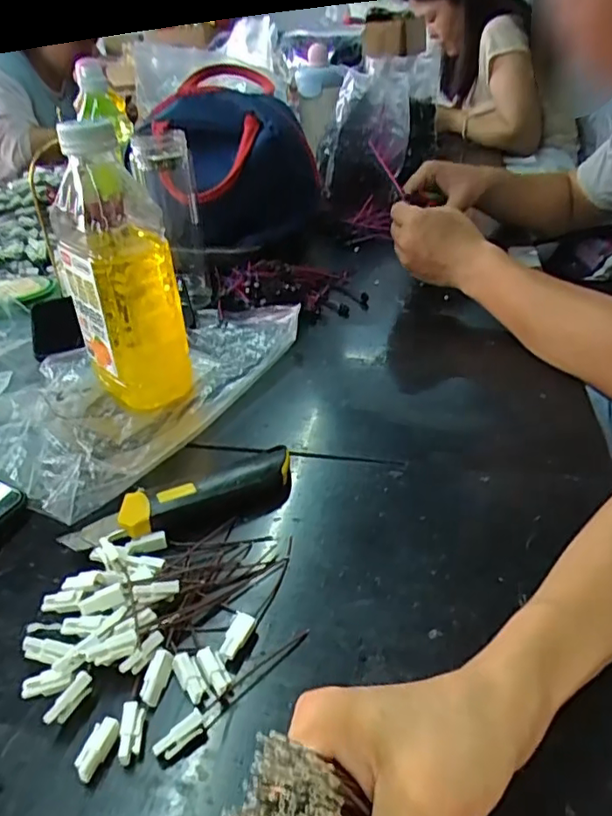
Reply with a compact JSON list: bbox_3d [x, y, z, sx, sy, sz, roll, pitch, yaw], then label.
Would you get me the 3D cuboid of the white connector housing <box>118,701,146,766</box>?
[{"bbox_3d":[-0.083,0.156,0.277,0.010,0.012,0.027,-5,35,-3],"label":"white connector housing"}]

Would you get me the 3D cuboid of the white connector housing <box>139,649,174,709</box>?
[{"bbox_3d":[-0.077,0.139,0.300,0.009,0.008,0.026,8,53,15],"label":"white connector housing"}]

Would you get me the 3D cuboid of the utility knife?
[{"bbox_3d":[-0.079,0.063,0.394,0.153,0.023,0.039,-19,38,-21],"label":"utility knife"}]

